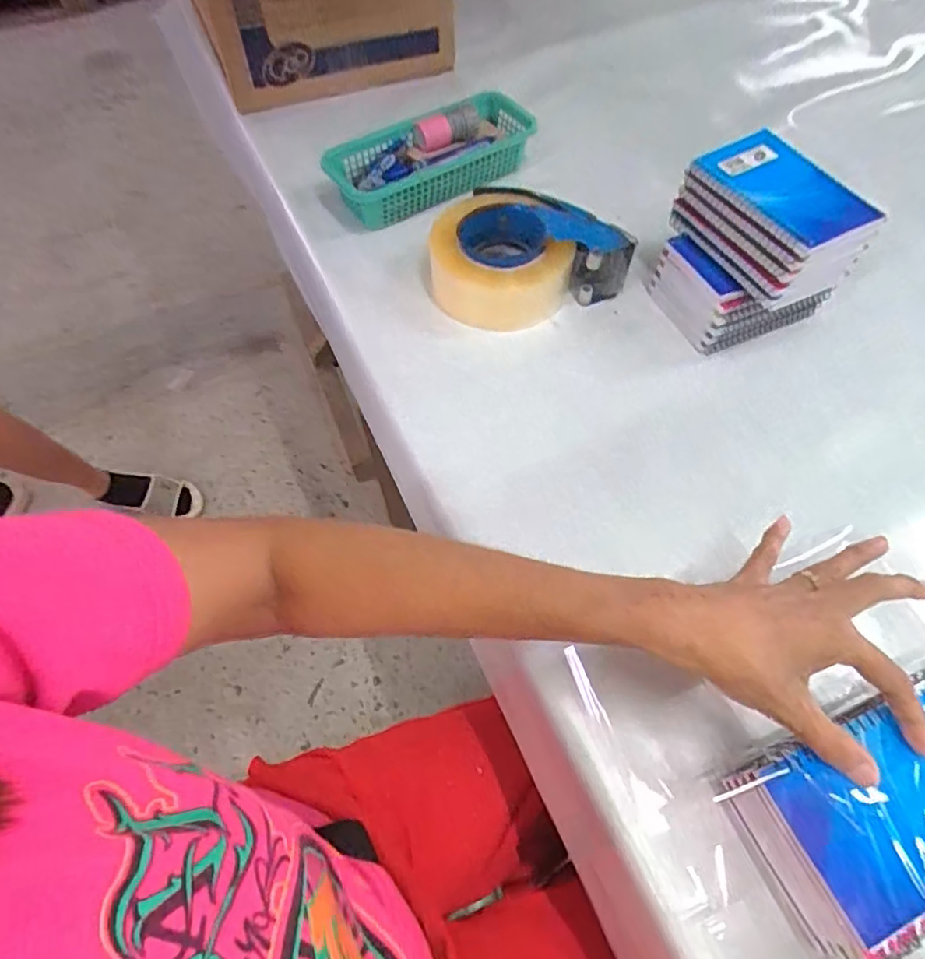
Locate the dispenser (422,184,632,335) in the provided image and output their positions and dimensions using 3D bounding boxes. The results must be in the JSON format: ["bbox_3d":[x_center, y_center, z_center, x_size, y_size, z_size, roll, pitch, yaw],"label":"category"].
[{"bbox_3d":[0.054,-0.215,0.555,0.177,0.061,0.124,-18,62,-11],"label":"dispenser"}]

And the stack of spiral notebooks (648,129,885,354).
[{"bbox_3d":[0.254,-0.200,0.513,0.124,0.120,0.125,-23,63,-14],"label":"stack of spiral notebooks"}]

